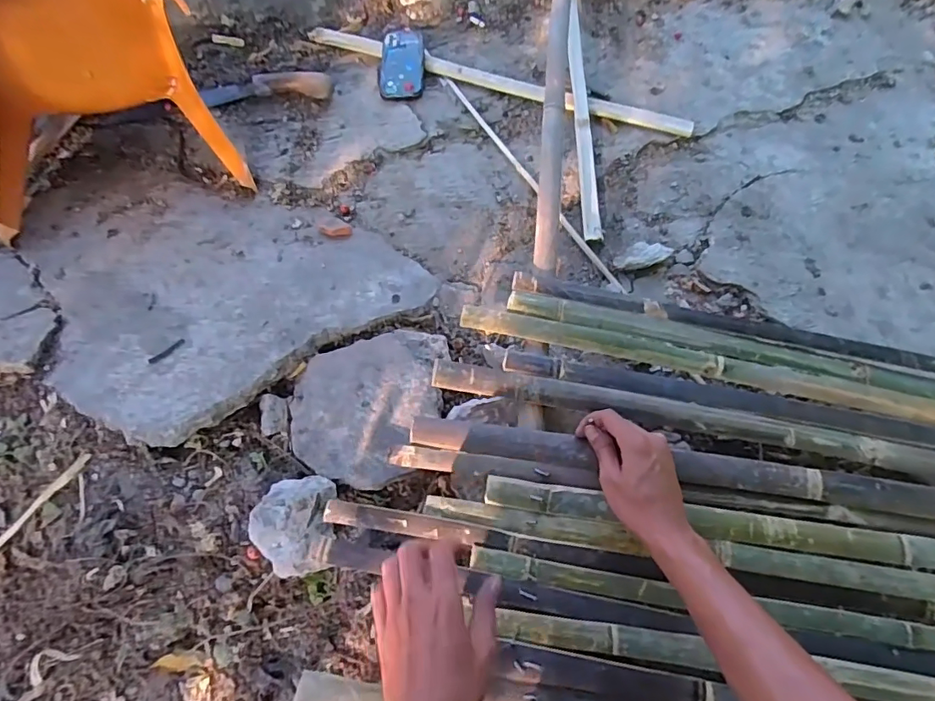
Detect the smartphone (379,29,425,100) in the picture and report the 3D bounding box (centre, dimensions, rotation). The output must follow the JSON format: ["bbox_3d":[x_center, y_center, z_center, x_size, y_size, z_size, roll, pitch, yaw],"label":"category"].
[{"bbox_3d":[-0.127,-0.558,0.992,0.084,0.015,0.160,-1,74,-2],"label":"smartphone"}]

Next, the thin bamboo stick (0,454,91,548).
[{"bbox_3d":[-0.512,0.206,0.574,0.013,0.007,0.228,41,84,19],"label":"thin bamboo stick"}]

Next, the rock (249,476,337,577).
[{"bbox_3d":[-0.192,0.196,0.578,0.089,0.049,0.107,0,67,0],"label":"rock"}]

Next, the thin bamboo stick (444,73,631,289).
[{"bbox_3d":[0.100,-0.305,0.881,0.016,0.013,0.555,-25,65,-13],"label":"thin bamboo stick"}]

